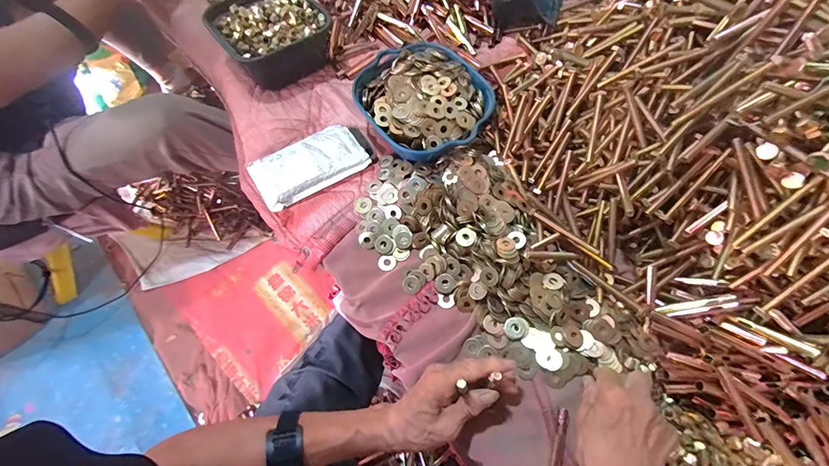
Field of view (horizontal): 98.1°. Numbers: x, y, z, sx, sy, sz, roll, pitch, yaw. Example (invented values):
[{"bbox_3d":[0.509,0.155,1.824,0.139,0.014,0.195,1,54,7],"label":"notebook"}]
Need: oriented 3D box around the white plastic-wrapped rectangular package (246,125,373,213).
[{"bbox_3d":[-0.161,-0.108,0.548,0.164,0.028,0.095,-30,71,-12],"label":"white plastic-wrapped rectangular package"}]

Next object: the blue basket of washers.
[{"bbox_3d":[0.017,-0.205,0.559,0.197,0.061,0.186,37,72,14],"label":"blue basket of washers"}]

